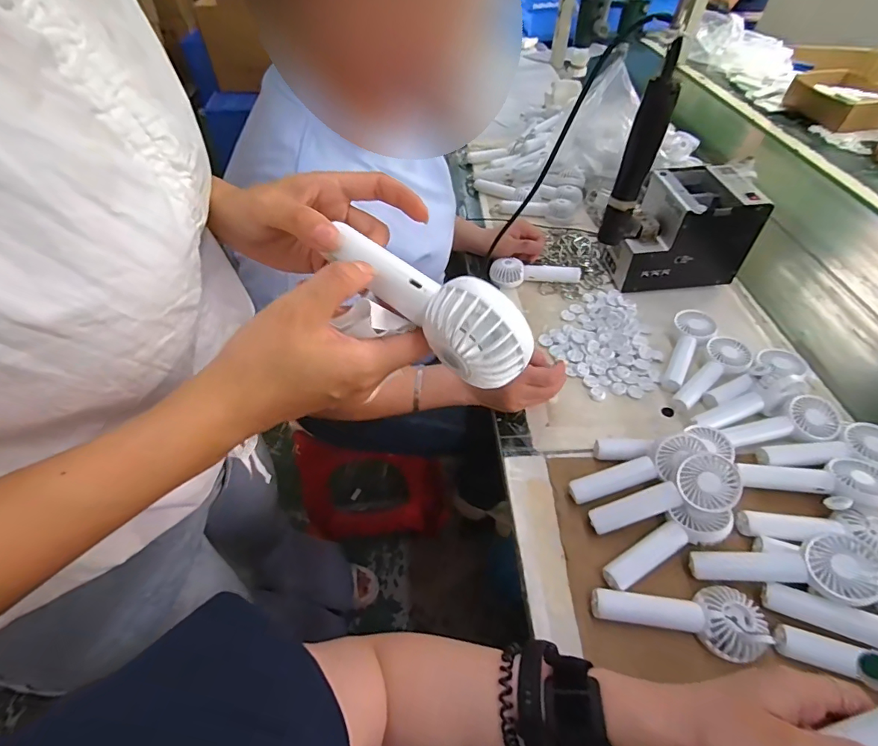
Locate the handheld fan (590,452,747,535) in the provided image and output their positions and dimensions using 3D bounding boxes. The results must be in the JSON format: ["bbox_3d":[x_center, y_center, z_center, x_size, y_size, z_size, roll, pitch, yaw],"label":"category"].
[{"bbox_3d":[0.226,0.128,0.443,0.142,0.028,0.046,-28,47,18],"label":"handheld fan"}]

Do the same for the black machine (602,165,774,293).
[{"bbox_3d":[0.374,-0.234,0.694,0.177,0.144,0.130,-3,49,-3],"label":"black machine"}]

